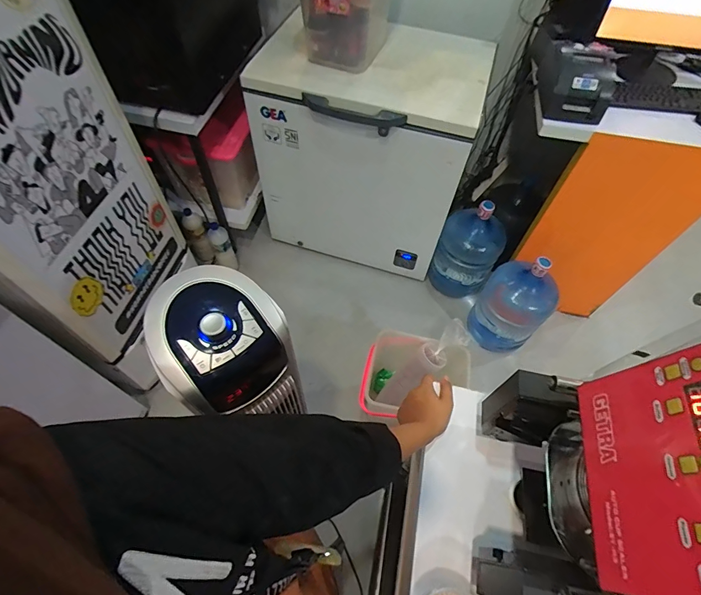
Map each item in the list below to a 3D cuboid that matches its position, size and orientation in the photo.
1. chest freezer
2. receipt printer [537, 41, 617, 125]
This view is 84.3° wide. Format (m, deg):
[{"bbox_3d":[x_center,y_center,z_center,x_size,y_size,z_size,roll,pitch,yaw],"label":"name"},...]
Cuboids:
[{"bbox_3d":[0.069,-0.626,1.708,0.827,0.819,0.517,18,59,9],"label":"chest freezer"},{"bbox_3d":[0.667,-0.646,1.145,0.164,0.129,0.242,6,58,2],"label":"receipt printer"}]

